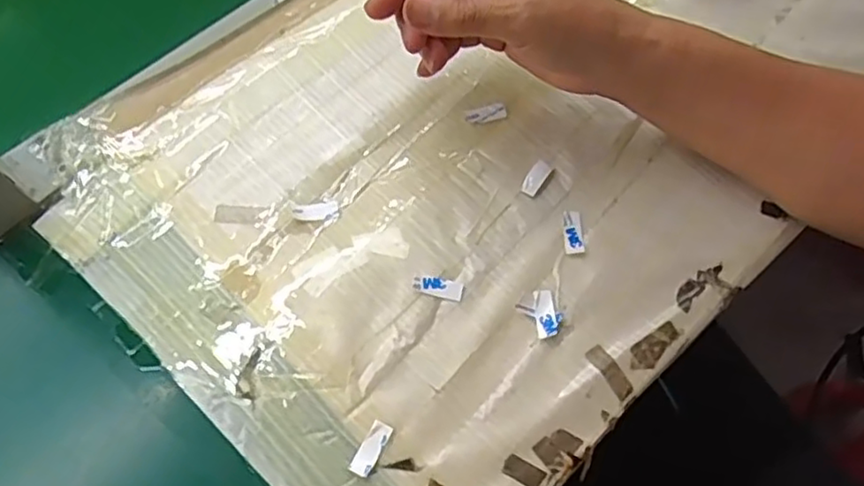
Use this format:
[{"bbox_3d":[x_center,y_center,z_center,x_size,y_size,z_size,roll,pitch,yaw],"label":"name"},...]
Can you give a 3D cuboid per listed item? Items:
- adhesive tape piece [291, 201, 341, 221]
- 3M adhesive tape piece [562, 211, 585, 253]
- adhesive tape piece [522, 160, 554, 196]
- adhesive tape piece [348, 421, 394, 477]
[{"bbox_3d":[-0.065,-0.018,0.379,0.026,0.004,0.012,-8,66,-6],"label":"adhesive tape piece"},{"bbox_3d":[0.079,-0.006,0.377,0.011,0.004,0.026,1,65,-2],"label":"3M adhesive tape piece"},{"bbox_3d":[0.061,-0.038,0.389,0.010,0.008,0.024,34,69,12],"label":"adhesive tape piece"},{"bbox_3d":[-0.029,0.100,0.328,0.010,0.004,0.026,30,67,1],"label":"adhesive tape piece"}]

